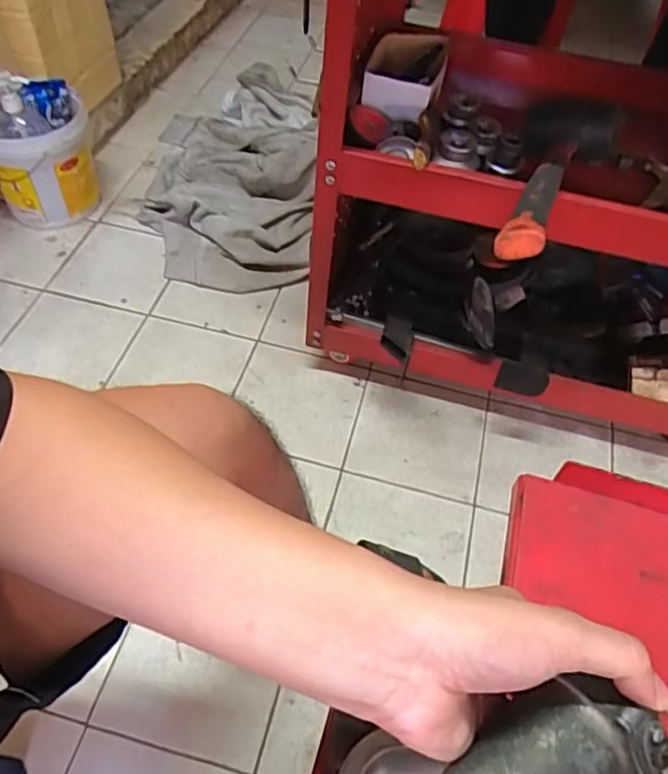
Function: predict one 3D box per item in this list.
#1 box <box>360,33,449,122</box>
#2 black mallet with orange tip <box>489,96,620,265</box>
[{"bbox_3d":[0.094,-0.429,0.845,0.106,0.058,0.170,14,55,6],"label":"box"},{"bbox_3d":[0.249,-0.238,0.694,0.113,0.077,0.353,21,56,11],"label":"black mallet with orange tip"}]

